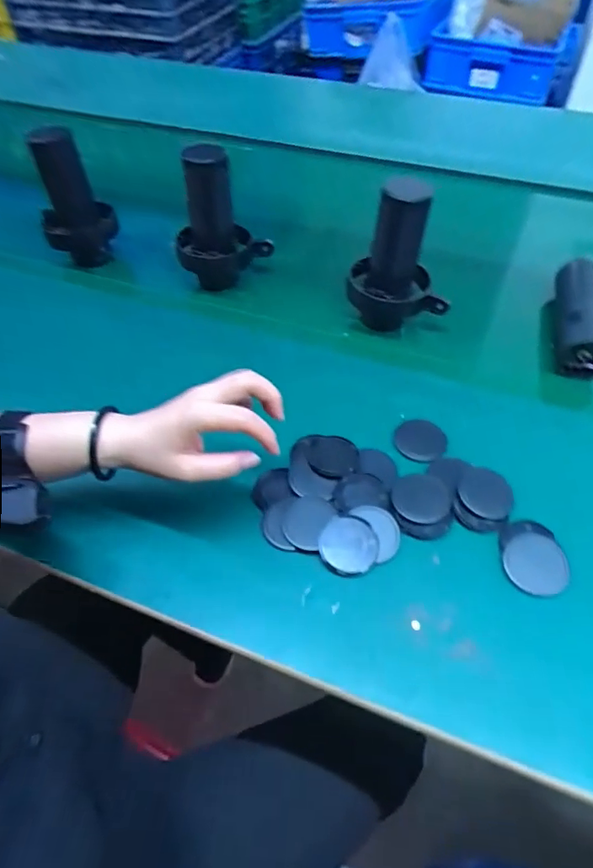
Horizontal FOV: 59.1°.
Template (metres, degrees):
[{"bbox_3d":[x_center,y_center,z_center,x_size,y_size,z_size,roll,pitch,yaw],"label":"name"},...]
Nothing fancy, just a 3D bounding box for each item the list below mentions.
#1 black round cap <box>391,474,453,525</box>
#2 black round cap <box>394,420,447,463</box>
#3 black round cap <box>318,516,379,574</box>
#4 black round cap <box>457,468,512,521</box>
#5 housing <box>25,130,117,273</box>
[{"bbox_3d":[0.111,0.057,0.468,0.051,0.008,0.052,0,52,0],"label":"black round cap"},{"bbox_3d":[0.121,0.004,0.514,0.048,0.008,0.051,0,52,0],"label":"black round cap"},{"bbox_3d":[0.045,0.094,0.446,0.048,0.011,0.045,0,52,0],"label":"black round cap"},{"bbox_3d":[0.171,0.051,0.472,0.049,0.009,0.050,0,52,0],"label":"black round cap"},{"bbox_3d":[-0.300,-0.320,0.689,0.089,0.162,0.087,-23,55,-16],"label":"housing"}]

